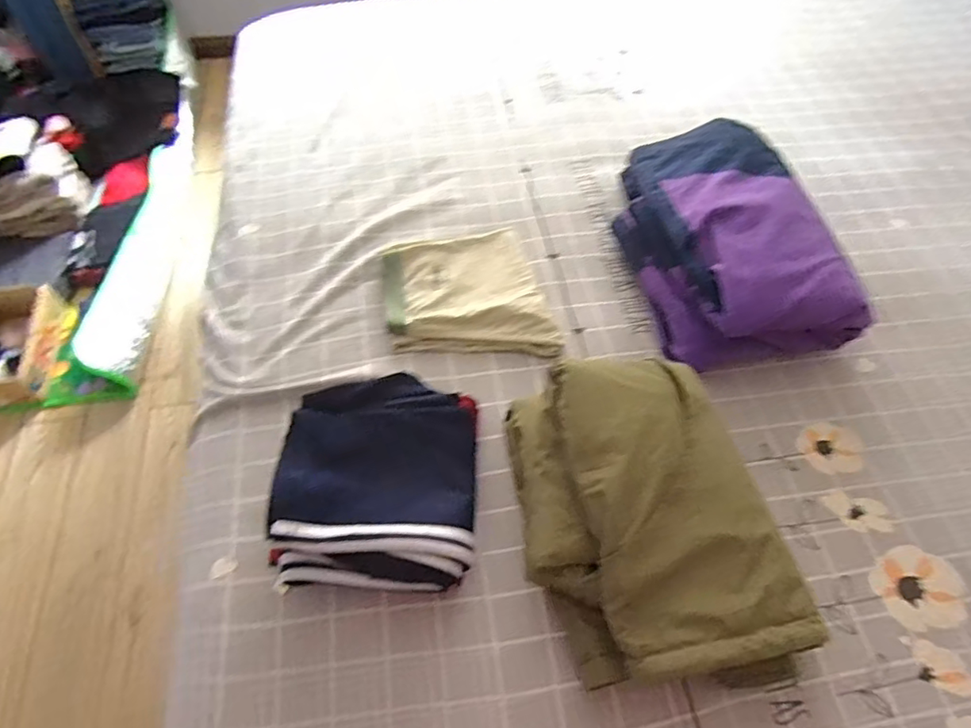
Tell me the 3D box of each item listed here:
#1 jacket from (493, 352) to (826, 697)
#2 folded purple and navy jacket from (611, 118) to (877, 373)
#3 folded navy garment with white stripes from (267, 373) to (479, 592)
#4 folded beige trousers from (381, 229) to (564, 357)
[{"bbox_3d":[0.181,0.162,0.600,0.278,0.157,0.333,-7,59,-6],"label":"jacket"},{"bbox_3d":[0.350,-0.196,0.821,0.262,0.139,0.401,-6,59,-5],"label":"folded purple and navy jacket"},{"bbox_3d":[-0.121,0.120,0.636,0.224,0.097,0.258,4,58,0],"label":"folded navy garment with white stripes"},{"bbox_3d":[-0.030,-0.108,0.822,0.229,0.034,0.228,-7,59,-7],"label":"folded beige trousers"}]

